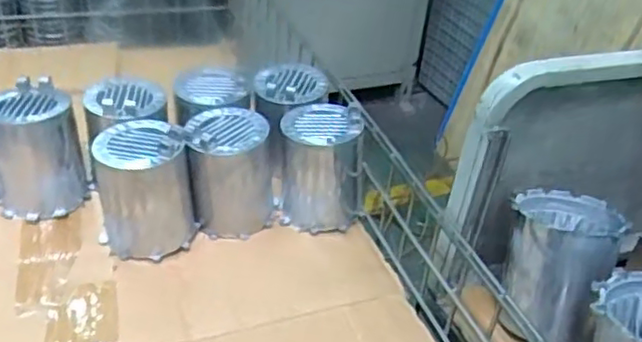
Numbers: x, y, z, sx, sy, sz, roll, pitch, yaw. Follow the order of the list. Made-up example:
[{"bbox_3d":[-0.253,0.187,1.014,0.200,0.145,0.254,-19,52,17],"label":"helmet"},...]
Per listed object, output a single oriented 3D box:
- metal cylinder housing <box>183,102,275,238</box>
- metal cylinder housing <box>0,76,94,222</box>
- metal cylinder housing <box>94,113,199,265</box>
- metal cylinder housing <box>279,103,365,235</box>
[{"bbox_3d":[-0.095,0.000,0.680,0.089,0.118,0.084,4,36,-2],"label":"metal cylinder housing"},{"bbox_3d":[-0.308,-0.023,0.676,0.088,0.115,0.097,-14,40,-25],"label":"metal cylinder housing"},{"bbox_3d":[-0.179,0.010,0.641,0.091,0.122,0.096,-4,37,-13],"label":"metal cylinder housing"},{"bbox_3d":[0.001,-0.008,0.691,0.091,0.121,0.089,5,36,-1],"label":"metal cylinder housing"}]

